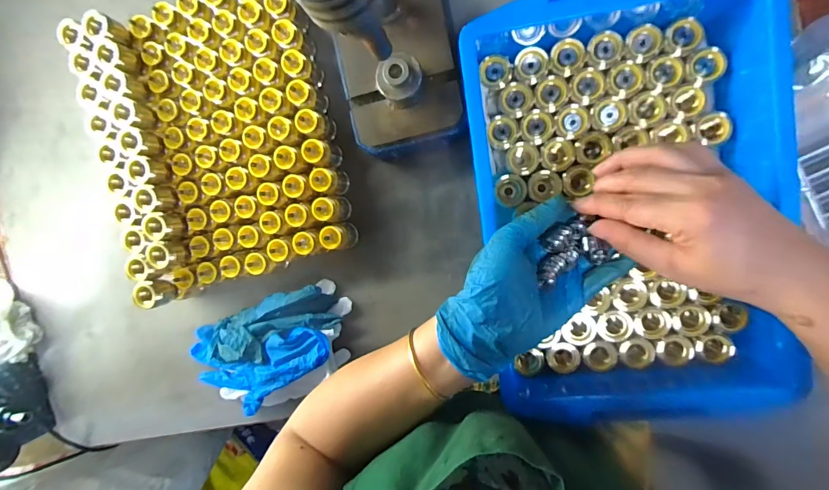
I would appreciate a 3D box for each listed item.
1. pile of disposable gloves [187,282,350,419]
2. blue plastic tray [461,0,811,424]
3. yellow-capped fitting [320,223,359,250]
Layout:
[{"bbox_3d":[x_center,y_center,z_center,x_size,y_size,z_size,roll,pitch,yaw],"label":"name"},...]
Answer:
[{"bbox_3d":[-0.174,0.137,0.491,0.223,0.034,0.135,-25,90,10],"label":"pile of disposable gloves"},{"bbox_3d":[0.182,-0.028,0.350,0.235,0.083,0.364,-7,92,7],"label":"blue plastic tray"},{"bbox_3d":[-0.087,-0.010,0.457,0.028,0.062,0.029,1,95,9],"label":"yellow-capped fitting"}]

